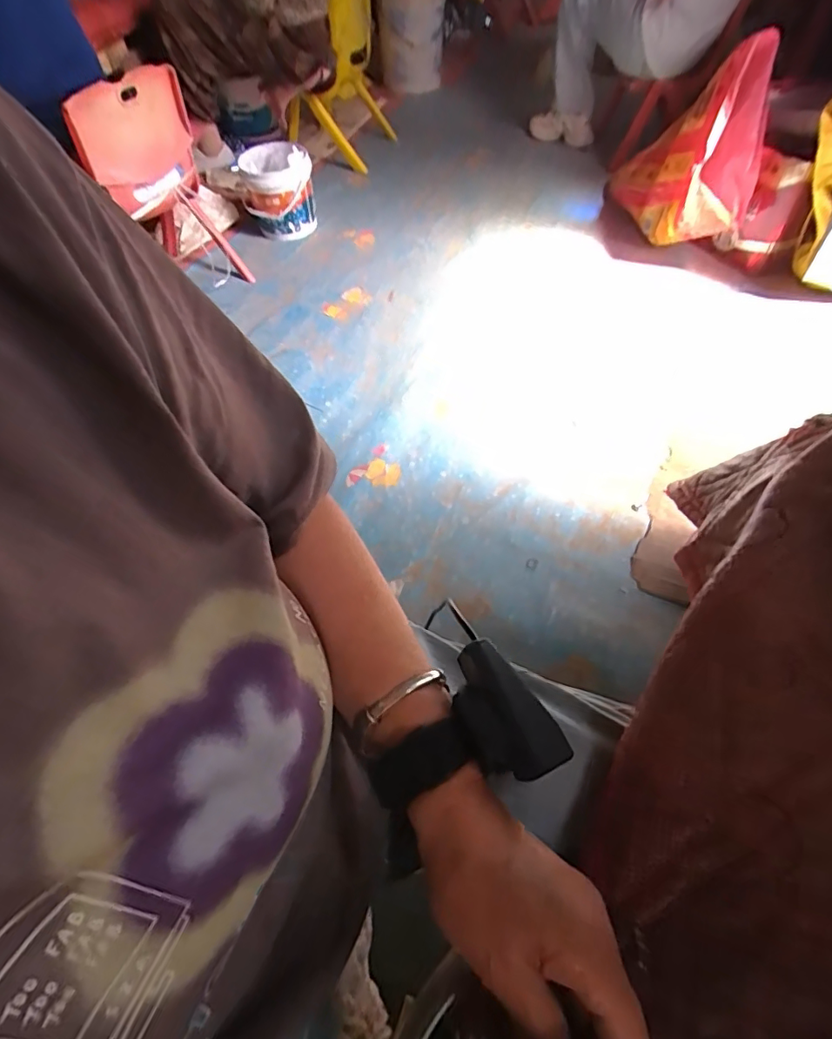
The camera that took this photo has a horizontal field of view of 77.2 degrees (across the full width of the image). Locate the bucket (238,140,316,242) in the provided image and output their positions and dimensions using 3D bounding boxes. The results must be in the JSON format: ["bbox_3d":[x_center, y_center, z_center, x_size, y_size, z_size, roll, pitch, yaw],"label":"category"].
[{"bbox_3d":[-0.428,-1.019,1.631,0.213,0.222,0.217,-13,56,-8],"label":"bucket"}]

